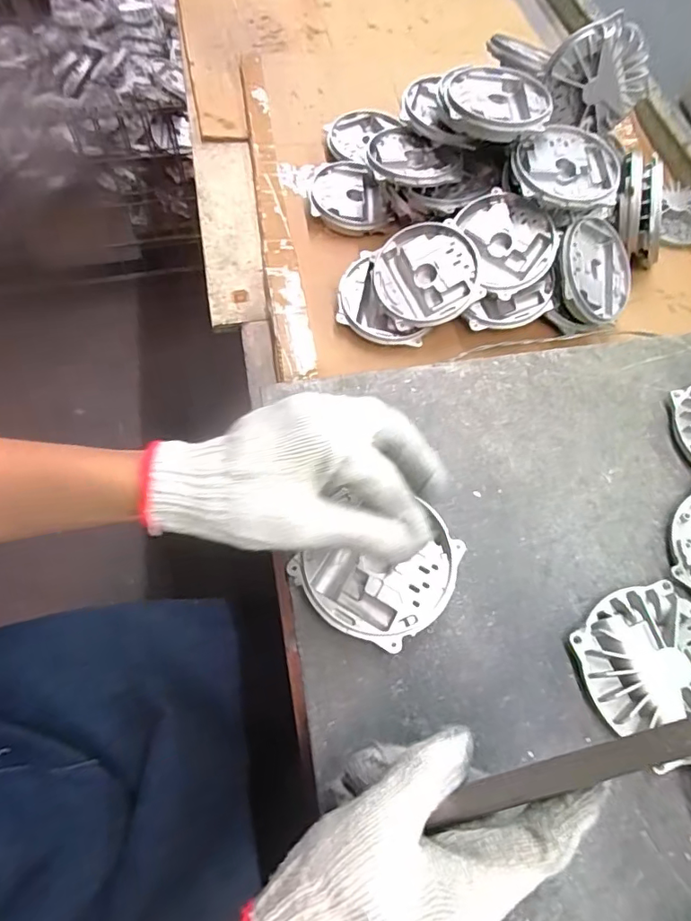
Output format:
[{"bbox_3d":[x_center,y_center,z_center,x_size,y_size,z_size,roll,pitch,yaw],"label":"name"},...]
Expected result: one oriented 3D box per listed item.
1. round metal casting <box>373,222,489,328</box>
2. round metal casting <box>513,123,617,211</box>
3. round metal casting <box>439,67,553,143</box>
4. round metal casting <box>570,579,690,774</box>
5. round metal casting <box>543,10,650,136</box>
[{"bbox_3d":[0.085,-0.191,0.542,0.105,0.023,0.105,-17,79,10],"label":"round metal casting"},{"bbox_3d":[0.231,-0.301,0.537,0.113,0.021,0.104,2,63,-3],"label":"round metal casting"},{"bbox_3d":[0.156,-0.372,0.544,0.108,0.027,0.106,4,63,-2],"label":"round metal casting"},{"bbox_3d":[0.216,0.140,0.350,0.107,0.018,0.105,2,63,-3],"label":"round metal casting"},{"bbox_3d":[0.269,-0.410,0.558,0.103,0.096,0.021,5,63,-2],"label":"round metal casting"}]

